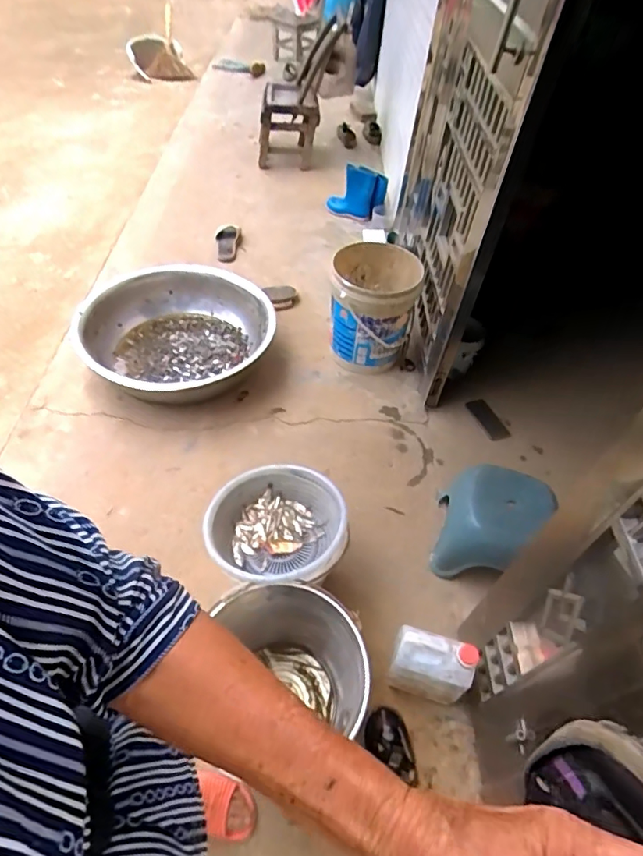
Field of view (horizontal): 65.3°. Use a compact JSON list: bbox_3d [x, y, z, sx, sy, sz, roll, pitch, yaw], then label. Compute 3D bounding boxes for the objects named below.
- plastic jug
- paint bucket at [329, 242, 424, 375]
[{"bbox_3d":[0.227,0.501,1.054,0.157,0.201,0.091,18,50,7],"label":"plastic jug"},{"bbox_3d":[0.173,-0.412,1.780,0.288,0.409,0.288,4,50,-5],"label":"paint bucket"}]

